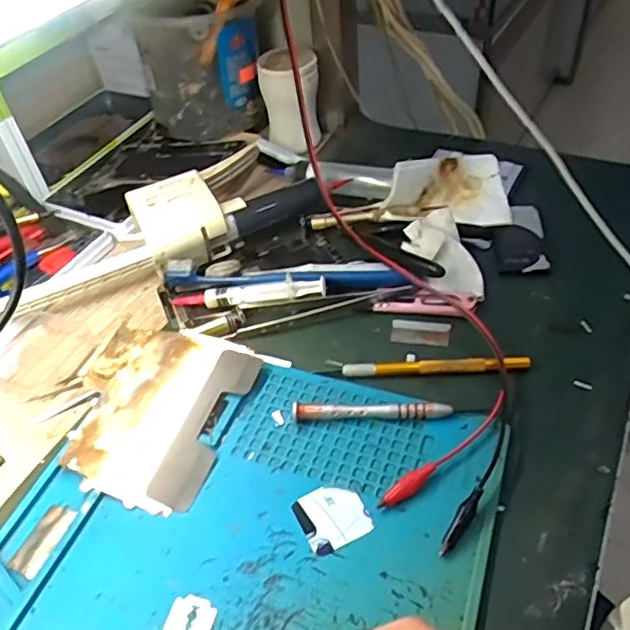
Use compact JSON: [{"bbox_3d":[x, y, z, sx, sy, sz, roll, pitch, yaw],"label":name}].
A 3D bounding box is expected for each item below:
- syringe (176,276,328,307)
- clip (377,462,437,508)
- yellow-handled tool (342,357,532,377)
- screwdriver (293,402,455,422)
[{"bbox_3d":[-0.048,-0.014,0.437,0.111,0.022,0.013,-2,46,5],"label":"syringe"},{"bbox_3d":[0.050,0.091,0.324,0.039,0.010,0.009,-29,49,-21],"label":"clip"},{"bbox_3d":[0.076,0.032,0.381,0.114,0.011,0.011,-1,46,5],"label":"yellow-handled tool"},{"bbox_3d":[0.034,0.057,0.360,0.093,0.012,0.011,-1,46,5],"label":"screwdriver"}]

